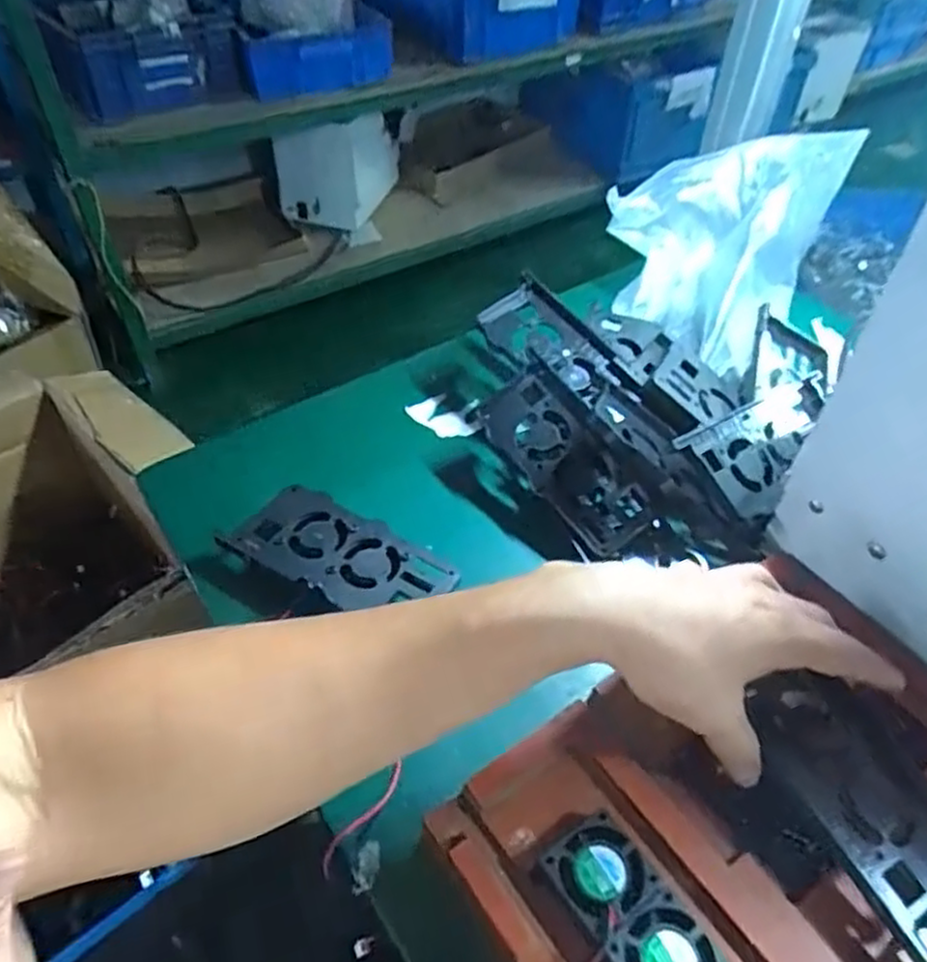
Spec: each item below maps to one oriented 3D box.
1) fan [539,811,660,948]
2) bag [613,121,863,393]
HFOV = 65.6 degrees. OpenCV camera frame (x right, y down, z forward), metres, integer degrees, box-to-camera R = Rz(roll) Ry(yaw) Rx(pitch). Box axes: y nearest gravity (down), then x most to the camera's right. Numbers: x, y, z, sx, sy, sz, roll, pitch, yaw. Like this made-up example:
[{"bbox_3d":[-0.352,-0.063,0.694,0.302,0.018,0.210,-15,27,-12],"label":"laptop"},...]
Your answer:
[{"bbox_3d":[0.060,0.175,0.317,0.038,0.015,0.040,-28,54,-24],"label":"fan"},{"bbox_3d":[0.186,-0.187,0.571,0.171,0.117,0.194,21,50,17],"label":"bag"}]

